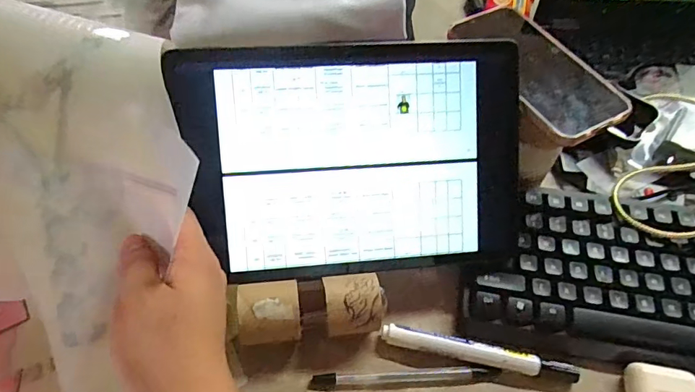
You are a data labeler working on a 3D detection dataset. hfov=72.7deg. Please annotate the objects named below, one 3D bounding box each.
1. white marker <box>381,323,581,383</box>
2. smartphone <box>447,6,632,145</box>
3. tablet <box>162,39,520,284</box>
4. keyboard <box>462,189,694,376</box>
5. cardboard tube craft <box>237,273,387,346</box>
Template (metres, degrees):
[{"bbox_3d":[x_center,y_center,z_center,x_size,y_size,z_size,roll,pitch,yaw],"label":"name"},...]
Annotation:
[{"bbox_3d":[0.097,0.115,0.347,0.143,0.012,0.014,10,57,6],"label":"white marker"},{"bbox_3d":[0.148,-0.104,0.374,0.078,0.010,0.150,-23,60,-15],"label":"smartphone"},{"bbox_3d":[0.009,-0.025,0.341,0.238,0.007,0.162,-4,98,-7],"label":"tablet"},{"bbox_3d":[0.304,0.073,0.361,0.412,0.025,0.132,7,57,4],"label":"keyboard"},{"bbox_3d":[-0.025,0.085,0.345,0.101,0.043,0.040,-6,57,-5],"label":"cardboard tube craft"}]

